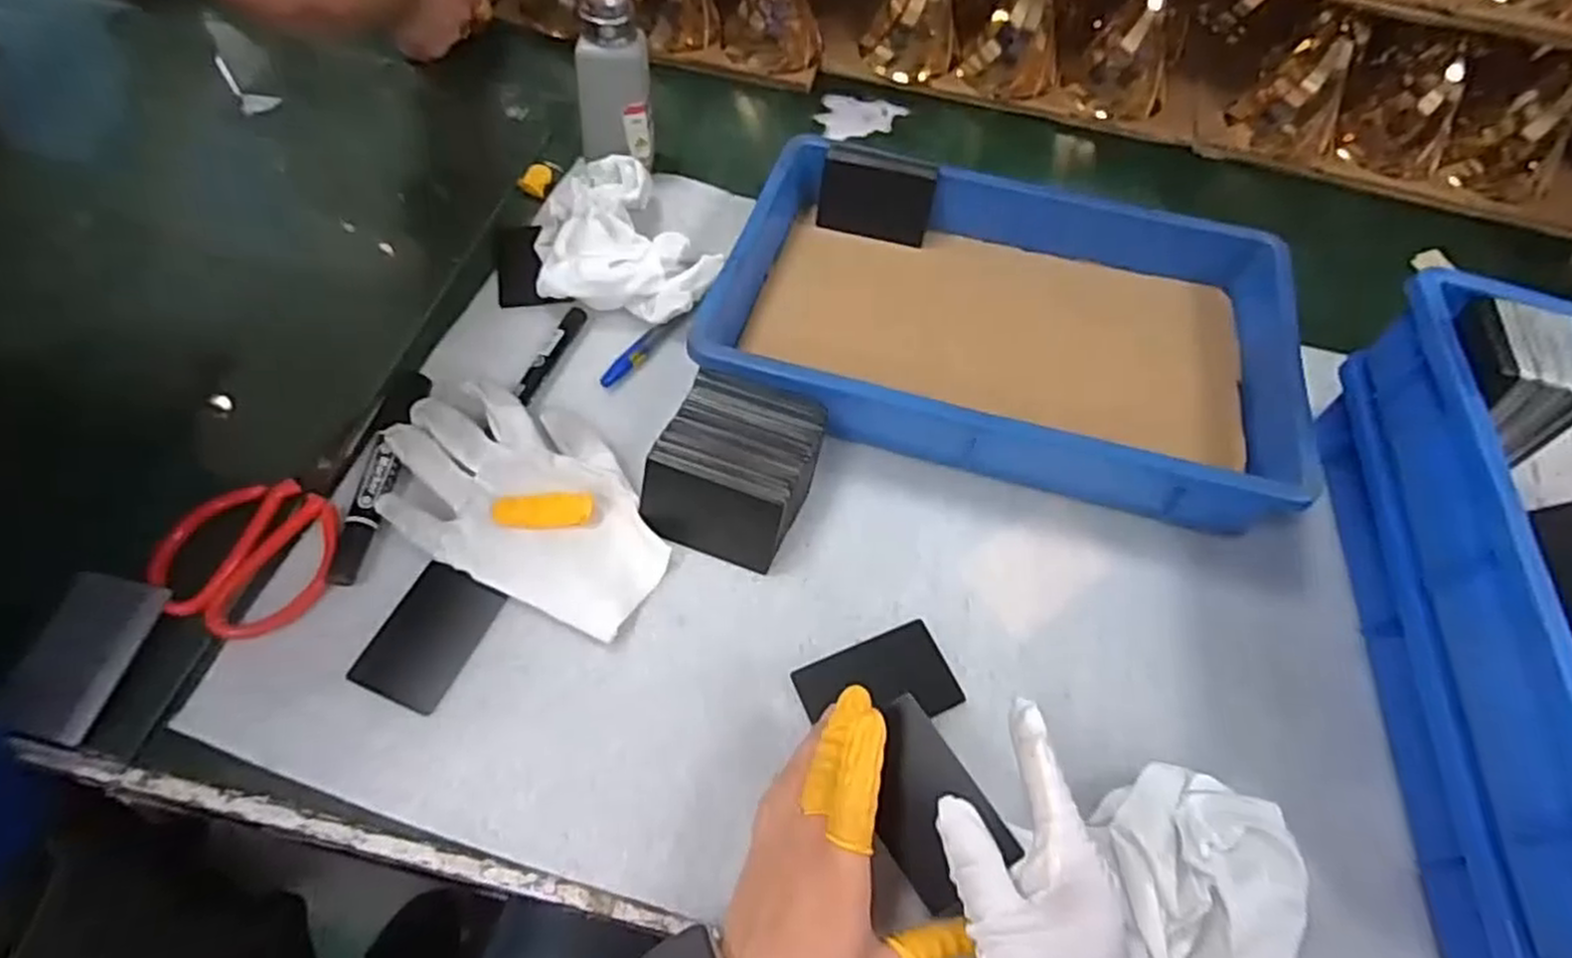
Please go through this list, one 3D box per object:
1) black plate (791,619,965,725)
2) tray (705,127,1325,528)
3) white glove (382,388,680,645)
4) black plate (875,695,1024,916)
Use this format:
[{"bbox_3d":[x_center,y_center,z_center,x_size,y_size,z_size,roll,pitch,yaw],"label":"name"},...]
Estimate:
[{"bbox_3d":[0.051,0.114,0.429,0.084,0.007,0.052,-19,62,-15],"label":"black plate"},{"bbox_3d":[0.145,-0.107,0.534,0.368,0.069,0.252,15,59,5],"label":"tray"},{"bbox_3d":[-0.154,0.009,0.469,0.181,0.019,0.114,24,60,10],"label":"white glove"},{"bbox_3d":[0.062,0.148,0.355,0.051,0.010,0.081,-38,72,6],"label":"black plate"}]

